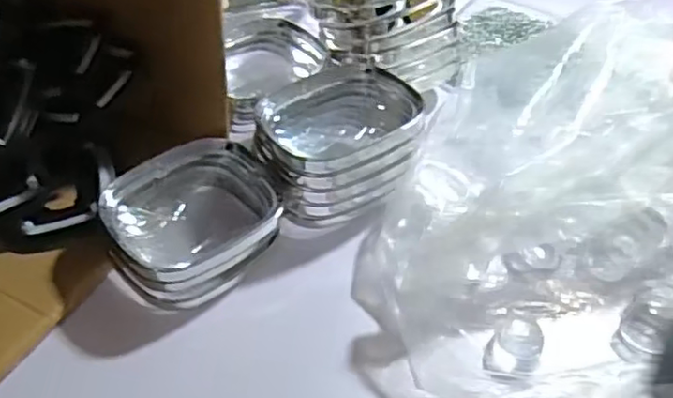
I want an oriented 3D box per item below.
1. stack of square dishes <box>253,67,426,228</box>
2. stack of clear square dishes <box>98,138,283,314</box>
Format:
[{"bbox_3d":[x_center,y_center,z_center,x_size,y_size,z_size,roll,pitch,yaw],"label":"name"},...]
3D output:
[{"bbox_3d":[0.000,-0.041,0.514,0.125,0.078,0.105,-13,48,-15],"label":"stack of square dishes"},{"bbox_3d":[-0.103,0.018,0.473,0.121,0.057,0.098,-31,55,-29],"label":"stack of clear square dishes"}]

